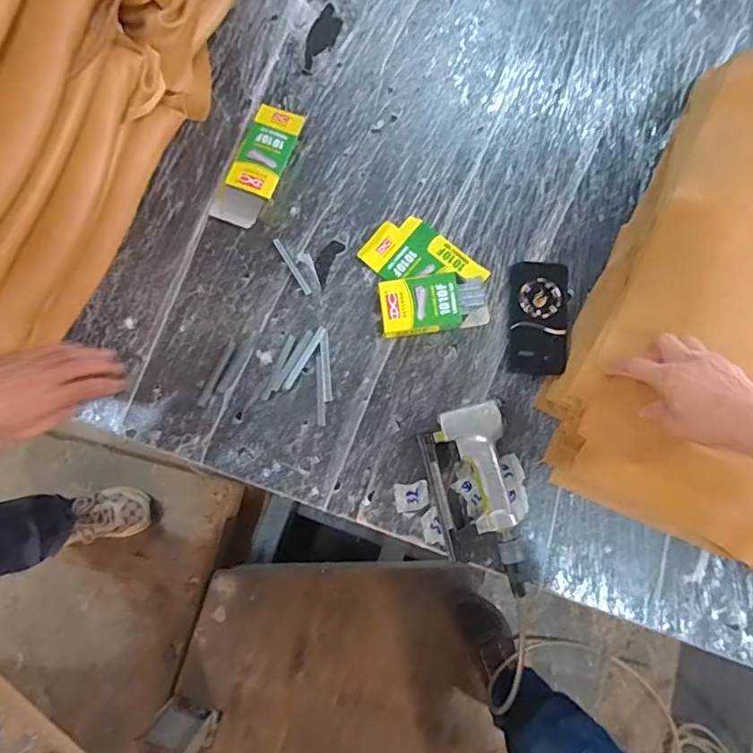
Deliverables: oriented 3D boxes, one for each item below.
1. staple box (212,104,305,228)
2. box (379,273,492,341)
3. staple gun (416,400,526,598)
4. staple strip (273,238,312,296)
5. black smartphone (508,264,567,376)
[{"bbox_3d":[-0.179,-0.322,0.800,0.080,0.033,0.189,20,81,4],"label":"staple box"},{"bbox_3d":[0.083,-0.103,0.754,0.152,0.041,0.075,-9,80,-1],"label":"box"},{"bbox_3d":[0.134,0.157,0.707,0.121,0.039,0.228,-14,80,-2],"label":"staple gun"},{"bbox_3d":[-0.125,-0.163,0.781,0.009,0.012,0.098,-32,81,-5],"label":"staple strip"},{"bbox_3d":[0.236,-0.086,0.761,0.081,0.020,0.166,2,80,1],"label":"black smartphone"}]

